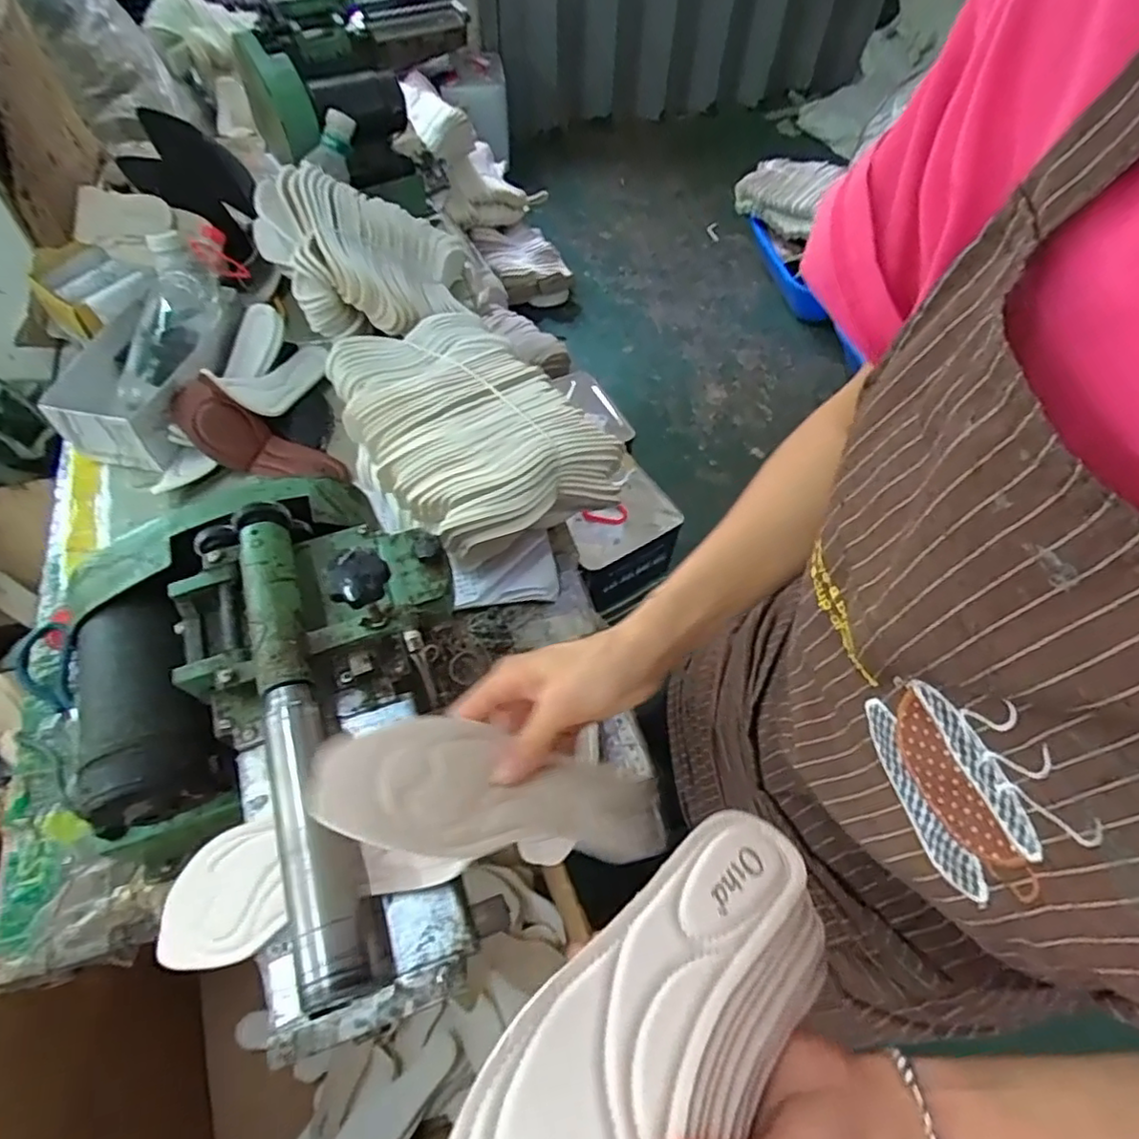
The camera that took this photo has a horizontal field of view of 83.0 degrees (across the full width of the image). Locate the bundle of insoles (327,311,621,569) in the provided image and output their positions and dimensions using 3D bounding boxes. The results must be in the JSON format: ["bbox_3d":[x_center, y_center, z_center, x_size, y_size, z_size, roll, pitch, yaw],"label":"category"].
[{"bbox_3d":[-0.133,-0.195,0.789,0.256,0.080,0.399,-26,62,-18],"label":"bundle of insoles"}]

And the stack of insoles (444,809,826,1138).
[{"bbox_3d":[0.031,0.185,0.241,0.094,0.032,0.218,35,51,19],"label":"stack of insoles"}]

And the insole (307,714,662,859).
[{"bbox_3d":[-0.034,0.127,0.369,0.213,0.010,0.068,17,52,-29],"label":"insole"}]

